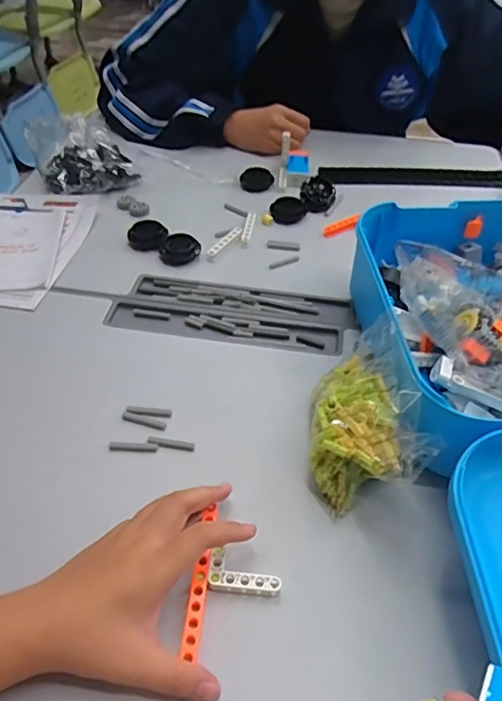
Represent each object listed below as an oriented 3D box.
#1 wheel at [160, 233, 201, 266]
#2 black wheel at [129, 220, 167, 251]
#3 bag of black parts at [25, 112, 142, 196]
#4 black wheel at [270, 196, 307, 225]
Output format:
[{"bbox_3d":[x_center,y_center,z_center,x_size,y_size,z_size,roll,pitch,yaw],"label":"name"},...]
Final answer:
[{"bbox_3d":[-0.084,-0.120,0.634,0.048,0.016,0.048,1,45,-1],"label":"wheel"},{"bbox_3d":[-0.125,-0.139,0.647,0.046,0.023,0.046,-1,49,1],"label":"black wheel"},{"bbox_3d":[-0.237,-0.279,0.746,0.127,0.049,0.160,-22,52,-22],"label":"bag of black parts"},{"bbox_3d":[0.049,-0.184,0.699,0.046,0.016,0.046,1,45,-1],"label":"black wheel"}]

